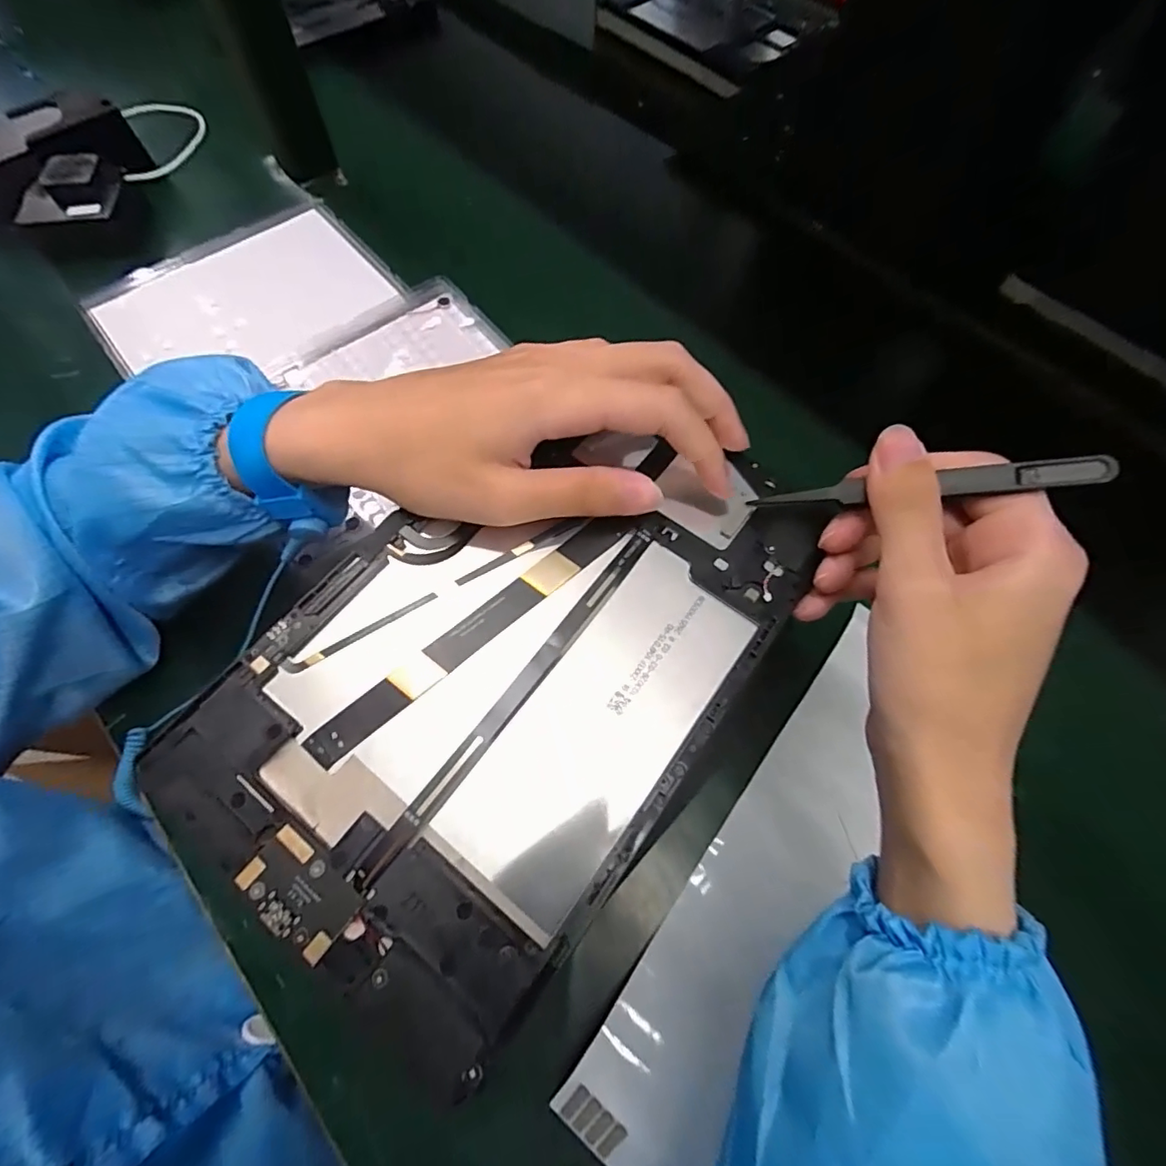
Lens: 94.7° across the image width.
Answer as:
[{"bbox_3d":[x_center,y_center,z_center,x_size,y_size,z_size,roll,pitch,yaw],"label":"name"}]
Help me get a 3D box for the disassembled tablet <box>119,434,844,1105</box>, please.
[{"bbox_3d":[-0.025,0.024,0.200,0.148,0.009,0.226,35,71,13],"label":"disassembled tablet"}]

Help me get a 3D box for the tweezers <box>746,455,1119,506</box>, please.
[{"bbox_3d":[0.122,-0.035,0.197,0.113,0.007,0.009,-3,65,22],"label":"tweezers"}]

